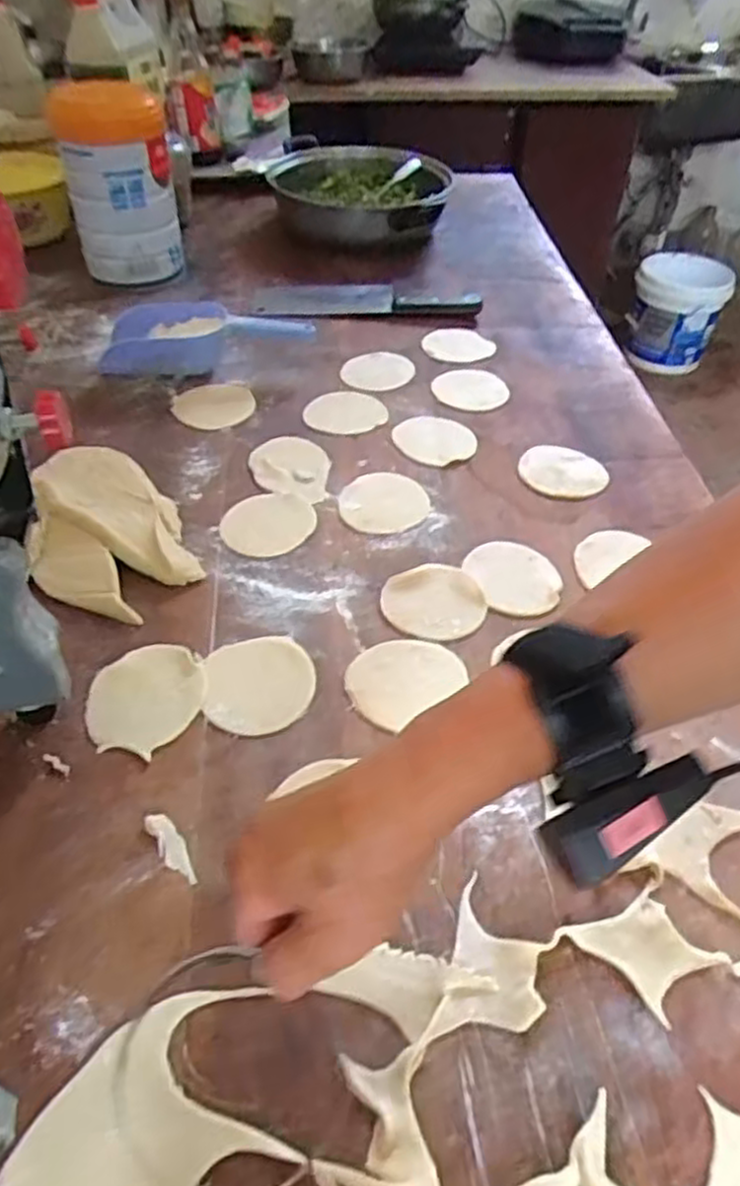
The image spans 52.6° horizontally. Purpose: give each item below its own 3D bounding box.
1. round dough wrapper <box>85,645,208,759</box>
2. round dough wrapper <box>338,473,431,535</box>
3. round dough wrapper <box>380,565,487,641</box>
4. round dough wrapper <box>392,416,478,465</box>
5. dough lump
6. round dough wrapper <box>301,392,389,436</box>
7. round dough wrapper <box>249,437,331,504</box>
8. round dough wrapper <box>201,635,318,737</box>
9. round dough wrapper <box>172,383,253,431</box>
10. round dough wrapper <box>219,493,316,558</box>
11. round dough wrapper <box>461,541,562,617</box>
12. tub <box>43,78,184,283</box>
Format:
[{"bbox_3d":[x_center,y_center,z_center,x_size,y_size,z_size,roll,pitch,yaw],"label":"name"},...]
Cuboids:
[{"bbox_3d":[-0.154,0.070,0.514,0.074,0.004,0.087,24,50,19],"label":"round dough wrapper"},{"bbox_3d":[0.013,-0.082,0.671,0.082,0.004,0.079,1,47,-1],"label":"round dough wrapper"},{"bbox_3d":[0.049,0.007,0.585,0.078,0.005,0.072,3,51,-4],"label":"round dough wrapper"},{"bbox_3d":[0.065,-0.152,0.744,0.073,0.006,0.079,1,47,-1],"label":"round dough wrapper"},{"bbox_3d":[-0.223,-0.062,0.620,0.119,0.032,0.199,-18,50,-18],"label":"dough lump"},{"bbox_3d":[-0.026,-0.185,0.770,0.080,0.007,0.070,-23,52,-22],"label":"round dough wrapper"},{"bbox_3d":[-0.074,-0.117,0.699,0.071,0.006,0.099,-8,48,-10],"label":"round dough wrapper"},{"bbox_3d":[-0.077,0.062,0.526,0.075,0.005,0.081,1,47,-1],"label":"round dough wrapper"},{"bbox_3d":[-0.163,-0.194,0.778,0.081,0.010,0.080,1,49,-1],"label":"round dough wrapper"},{"bbox_3d":[-0.088,-0.060,0.648,0.073,0.004,0.082,20,49,16],"label":"round dough wrapper"},{"bbox_3d":[0.118,-0.014,0.610,0.071,0.006,0.083,-15,49,-16],"label":"round dough wrapper"},{"bbox_3d":[-0.301,-0.486,0.898,0.125,0.226,0.145,-10,45,-11],"label":"tub"}]

